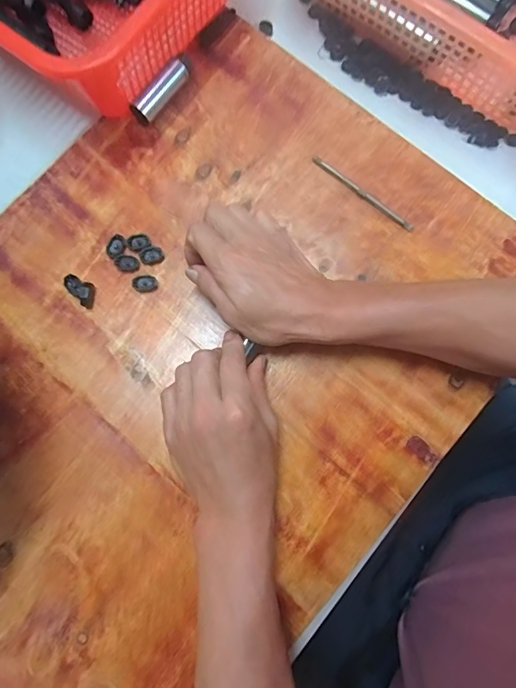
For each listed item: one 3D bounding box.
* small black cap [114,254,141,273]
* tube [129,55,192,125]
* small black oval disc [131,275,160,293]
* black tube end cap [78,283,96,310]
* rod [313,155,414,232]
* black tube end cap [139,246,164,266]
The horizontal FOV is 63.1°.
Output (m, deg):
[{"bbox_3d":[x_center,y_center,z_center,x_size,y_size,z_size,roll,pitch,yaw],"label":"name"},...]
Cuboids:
[{"bbox_3d":[-0.122,-0.075,0.391,0.021,0.005,0.015,5,80,2],"label":"small black cap"},{"bbox_3d":[-0.091,-0.253,0.417,0.024,0.024,0.079,39,83,7],"label":"tube"},{"bbox_3d":[-0.105,-0.056,0.390,0.023,0.008,0.014,-4,80,0],"label":"small black oval disc"},{"bbox_3d":[-0.156,-0.045,0.386,0.010,0.013,0.023,9,80,3],"label":"black tube end cap"},{"bbox_3d":[0.099,-0.144,0.400,0.116,0.004,0.007,39,83,7],"label":"rod"},{"bbox_3d":[-0.100,-0.083,0.394,0.022,0.007,0.017,-32,81,-5],"label":"black tube end cap"}]

